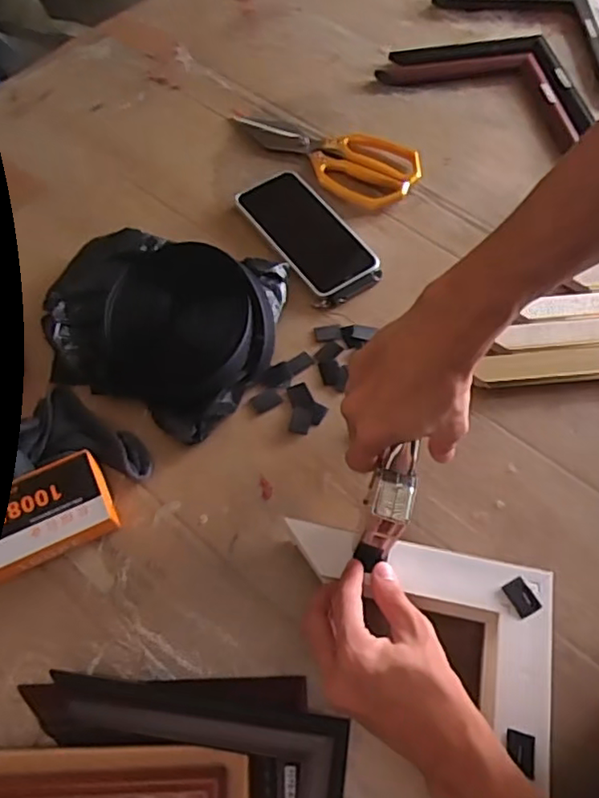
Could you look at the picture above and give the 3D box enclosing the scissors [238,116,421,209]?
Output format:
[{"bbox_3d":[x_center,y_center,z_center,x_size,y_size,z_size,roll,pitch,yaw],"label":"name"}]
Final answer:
[{"bbox_3d":[0.029,-0.285,0.678,0.224,0.016,0.106,33,68,17],"label":"scissors"}]

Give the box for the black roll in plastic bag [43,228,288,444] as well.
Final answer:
[{"bbox_3d":[-0.127,-0.070,0.539,0.208,0.057,0.193,11,63,6],"label":"black roll in plastic bag"}]

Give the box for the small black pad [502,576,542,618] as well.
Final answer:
[{"bbox_3d":[0.157,0.139,0.424,0.018,0.004,0.025,-26,65,-12],"label":"small black pad"}]

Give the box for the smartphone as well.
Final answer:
[{"bbox_3d":[0.006,-0.171,0.613,0.074,0.013,0.160,-31,66,-14],"label":"smartphone"}]

